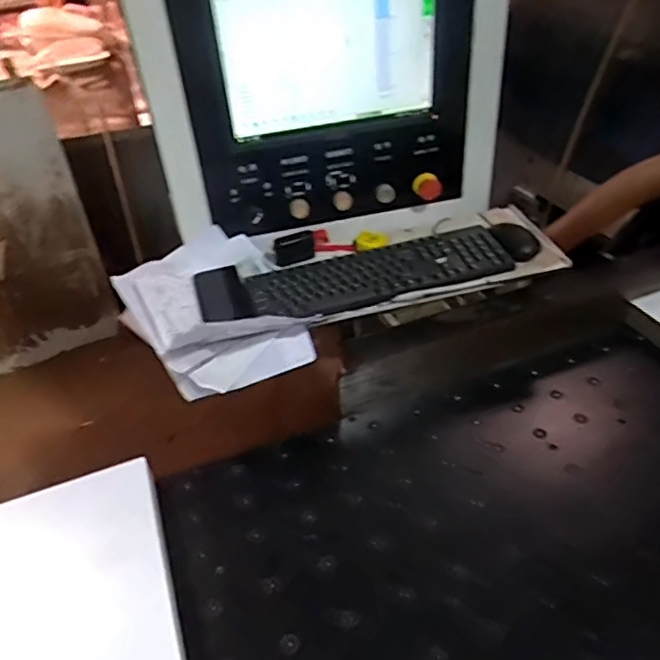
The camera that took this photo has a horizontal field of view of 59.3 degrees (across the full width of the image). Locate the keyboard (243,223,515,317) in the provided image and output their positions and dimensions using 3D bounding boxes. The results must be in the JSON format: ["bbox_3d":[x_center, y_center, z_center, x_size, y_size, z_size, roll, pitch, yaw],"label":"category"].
[{"bbox_3d":[0.090,-0.099,0.973,0.448,0.025,0.162,-18,41,-17],"label":"keyboard"}]

